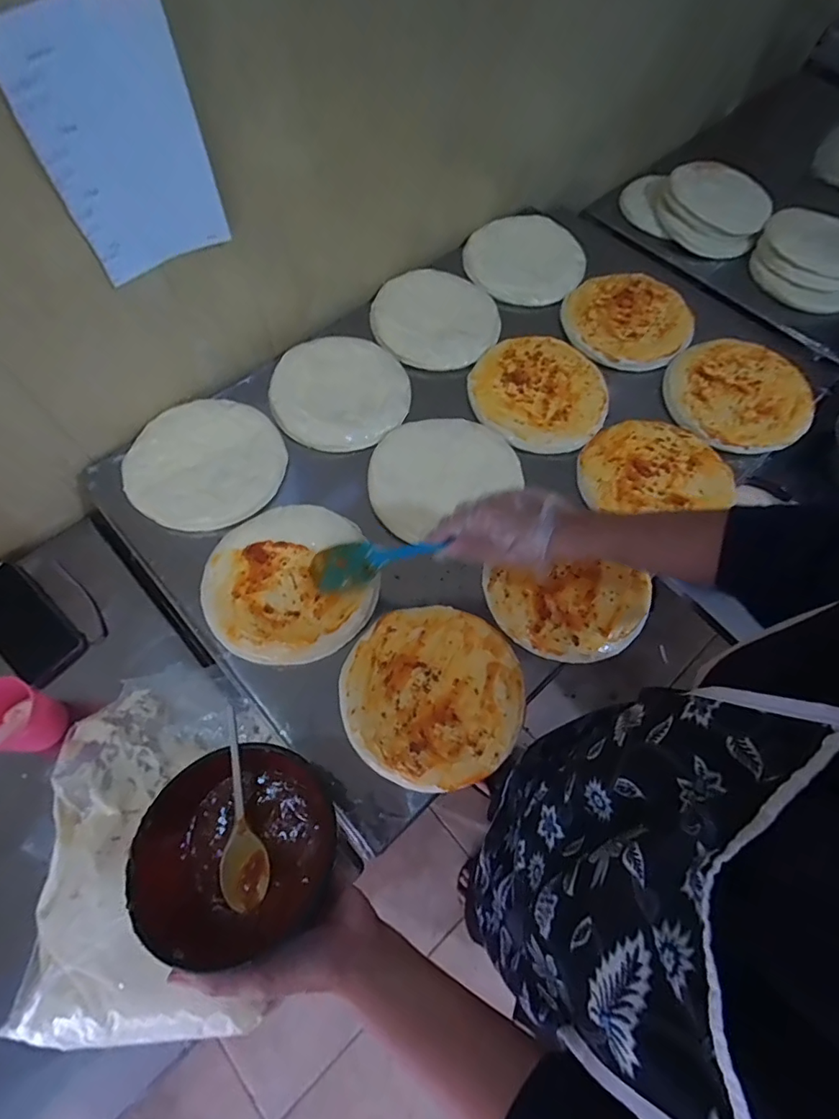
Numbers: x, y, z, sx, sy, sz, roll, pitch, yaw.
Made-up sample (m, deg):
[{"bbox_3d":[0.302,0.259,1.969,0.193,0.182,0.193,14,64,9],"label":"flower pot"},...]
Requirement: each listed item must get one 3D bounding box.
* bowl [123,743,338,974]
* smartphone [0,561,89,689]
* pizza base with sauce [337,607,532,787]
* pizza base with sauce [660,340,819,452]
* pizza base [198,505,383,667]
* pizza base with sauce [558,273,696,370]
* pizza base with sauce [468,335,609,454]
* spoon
[{"bbox_3d":[-0.136,0.215,0.390,0.134,0.071,0.135,1,64,-2],"label":"bowl"},{"bbox_3d":[-0.519,0.077,0.667,0.192,0.014,0.080,36,68,14],"label":"smartphone"},{"bbox_3d":[0.015,0.141,0.553,0.190,0.005,0.188,1,64,-2],"label":"pizza base with sauce"},{"bbox_3d":[0.468,-0.241,0.745,0.195,0.029,0.189,13,64,4],"label":"pizza base with sauce"},{"bbox_3d":[-0.154,0.023,0.600,0.191,0.010,0.193,1,64,-2],"label":"pizza base"},{"bbox_3d":[0.327,-0.384,0.811,0.183,0.021,0.189,0,71,1],"label":"pizza base with sauce"},{"bbox_3d":[0.178,-0.244,0.754,0.193,0.029,0.193,1,64,-2],"label":"pizza base with sauce"},{"bbox_3d":[-0.143,0.196,0.407,0.035,0.014,0.147,-7,80,-6],"label":"spoon"}]

